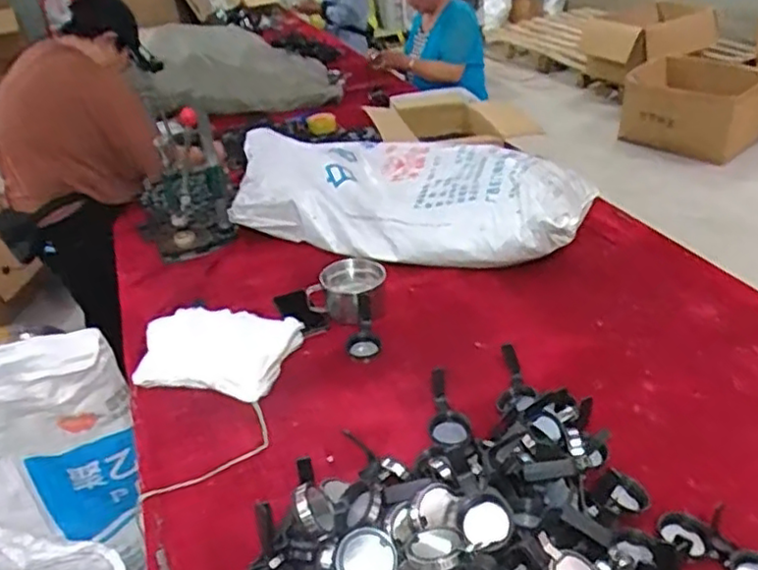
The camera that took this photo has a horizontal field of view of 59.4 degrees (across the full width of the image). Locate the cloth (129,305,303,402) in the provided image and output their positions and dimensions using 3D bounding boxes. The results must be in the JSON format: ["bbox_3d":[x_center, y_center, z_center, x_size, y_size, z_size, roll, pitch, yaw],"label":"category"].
[{"bbox_3d":[-0.321,0.117,1.287,0.300,0.065,0.208,10,34,16],"label":"cloth"}]

